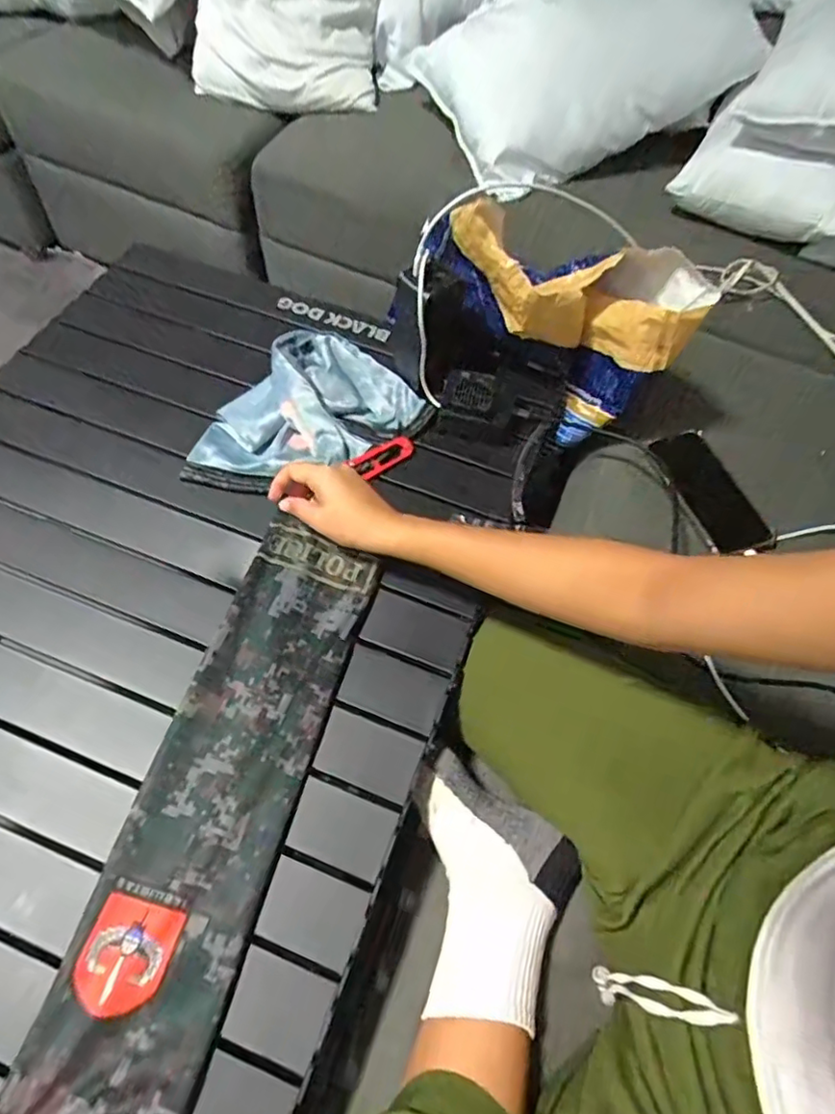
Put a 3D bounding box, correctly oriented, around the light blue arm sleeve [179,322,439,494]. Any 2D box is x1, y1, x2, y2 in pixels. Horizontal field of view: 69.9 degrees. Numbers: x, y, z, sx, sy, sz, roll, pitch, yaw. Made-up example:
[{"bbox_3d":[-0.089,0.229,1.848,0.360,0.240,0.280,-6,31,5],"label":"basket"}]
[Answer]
[{"bbox_3d":[-0.106,-0.149,0.640,0.197,0.037,0.244,25,61,10],"label":"light blue arm sleeve"}]

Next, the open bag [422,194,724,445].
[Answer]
[{"bbox_3d":[0.144,-0.270,0.667,0.304,0.186,0.132,24,61,9],"label":"open bag"}]

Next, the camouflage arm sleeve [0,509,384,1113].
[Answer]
[{"bbox_3d":[-0.144,0.165,0.462,0.112,0.018,0.430,14,59,6],"label":"camouflage arm sleeve"}]

